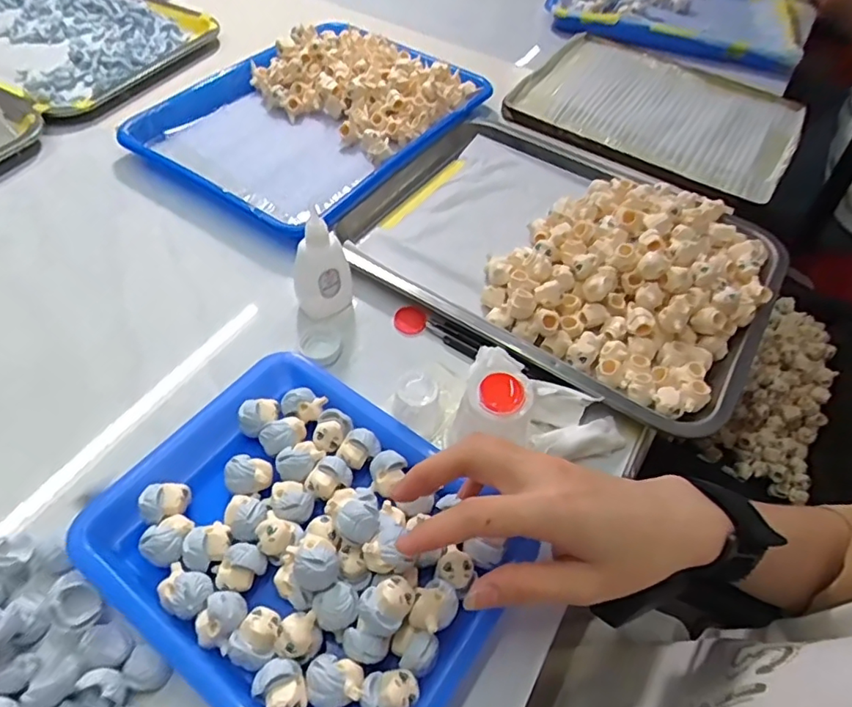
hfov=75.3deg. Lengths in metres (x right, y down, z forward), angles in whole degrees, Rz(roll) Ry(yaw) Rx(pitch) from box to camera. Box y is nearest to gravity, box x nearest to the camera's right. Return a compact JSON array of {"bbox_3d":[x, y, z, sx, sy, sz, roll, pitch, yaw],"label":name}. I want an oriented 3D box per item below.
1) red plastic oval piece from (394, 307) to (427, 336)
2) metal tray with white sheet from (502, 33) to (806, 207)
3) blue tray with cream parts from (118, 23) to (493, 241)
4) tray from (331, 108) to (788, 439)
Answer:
[{"bbox_3d":[-0.013,-0.026,0.439,0.025,0.006,0.023,31,59,17],"label":"red plastic oval piece"},{"bbox_3d":[0.277,-0.290,0.666,0.299,0.034,0.267,29,57,17],"label":"metal tray with white sheet"},{"bbox_3d":[-0.113,-0.250,0.571,0.244,0.041,0.312,30,57,17],"label":"blue tray with cream parts"},{"bbox_3d":[0.122,-0.106,0.480,0.346,0.050,0.274,31,59,17],"label":"tray"}]

